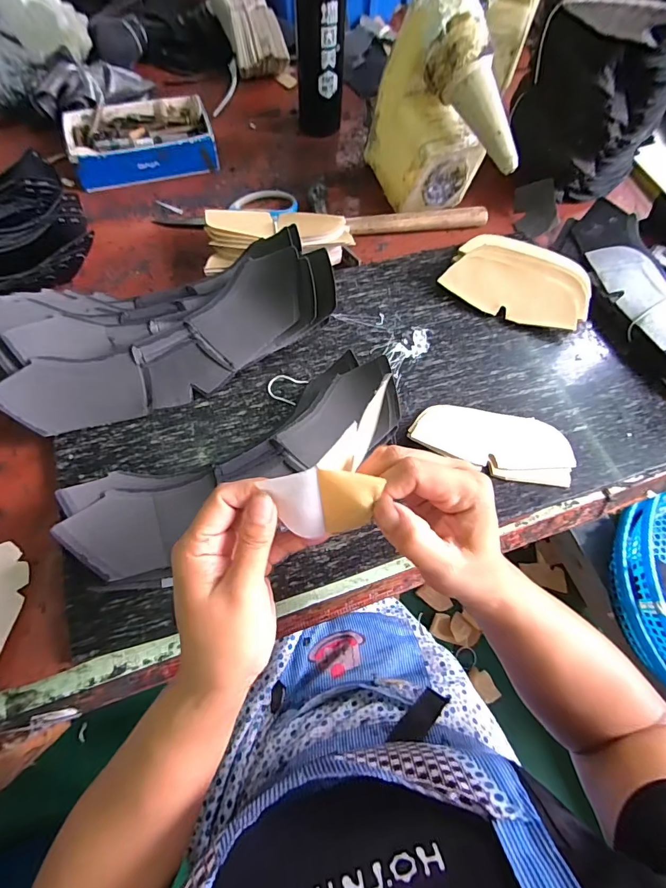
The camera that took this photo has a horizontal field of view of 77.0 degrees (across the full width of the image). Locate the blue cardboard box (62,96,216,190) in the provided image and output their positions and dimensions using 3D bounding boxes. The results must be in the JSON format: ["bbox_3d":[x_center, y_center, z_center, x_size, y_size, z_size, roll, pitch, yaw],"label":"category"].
[{"bbox_3d":[-0.265,-0.419,0.589,0.189,0.051,0.119,-16,69,-9],"label":"blue cardboard box"}]

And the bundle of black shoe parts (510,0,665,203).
[{"bbox_3d":[0.350,-0.474,0.559,0.188,0.177,0.201,28,69,9],"label":"bundle of black shoe parts"}]

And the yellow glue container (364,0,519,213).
[{"bbox_3d":[0.138,-0.388,0.507,0.101,0.202,0.185,-23,70,-11],"label":"yellow glue container"}]

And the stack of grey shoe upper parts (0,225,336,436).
[{"bbox_3d":[-0.163,-0.124,0.440,0.333,0.089,0.146,-16,69,-9],"label":"stack of grey shoe upper parts"}]

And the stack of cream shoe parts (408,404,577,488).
[{"bbox_3d":[0.168,-0.001,0.447,0.168,0.018,0.070,10,67,2],"label":"stack of cream shoe parts"}]

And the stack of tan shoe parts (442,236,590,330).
[{"bbox_3d":[0.233,-0.206,0.524,0.172,0.037,0.101,18,68,5],"label":"stack of tan shoe parts"}]

